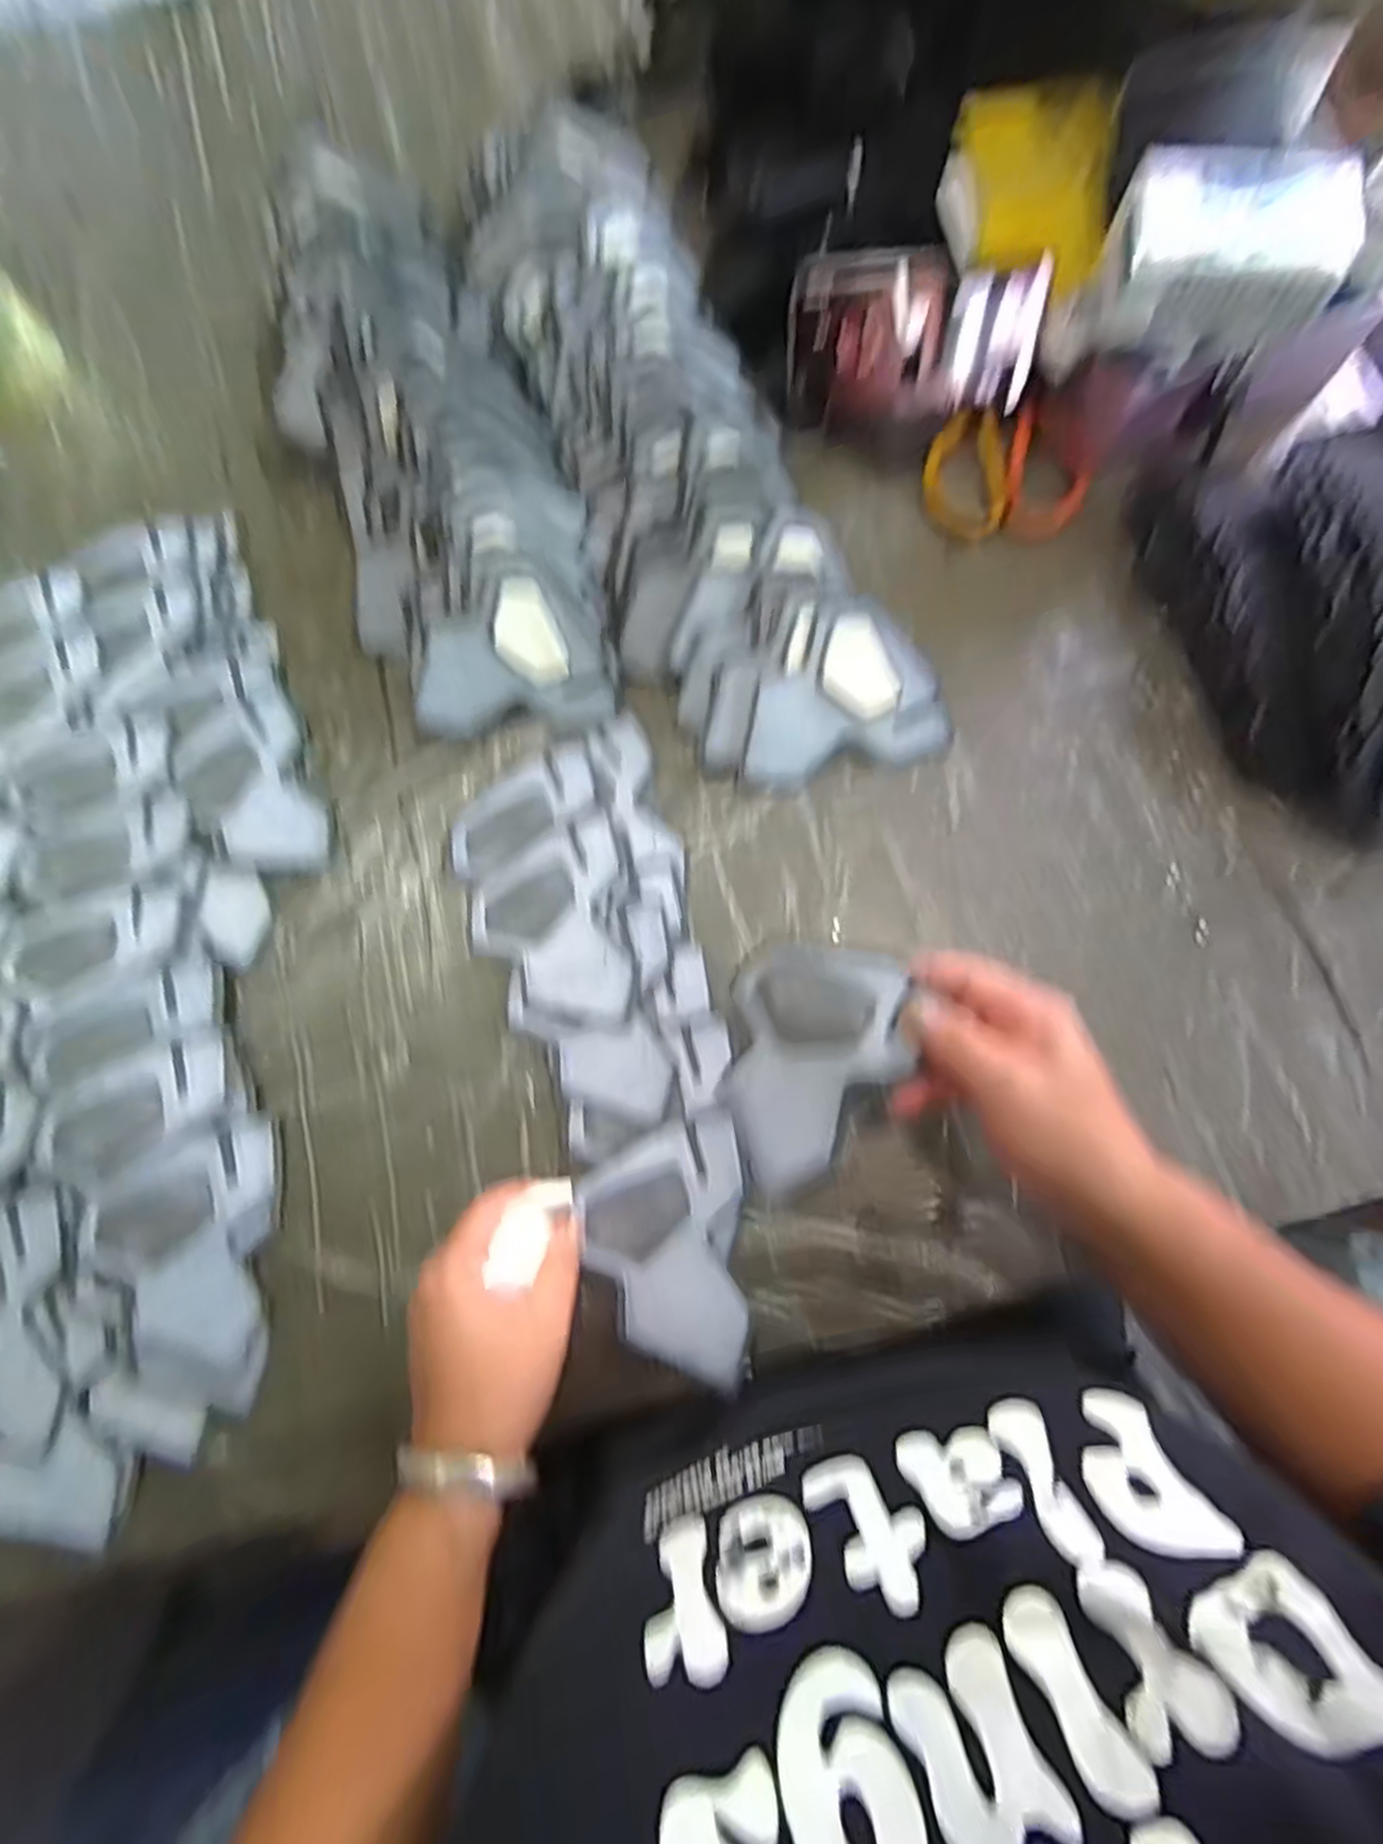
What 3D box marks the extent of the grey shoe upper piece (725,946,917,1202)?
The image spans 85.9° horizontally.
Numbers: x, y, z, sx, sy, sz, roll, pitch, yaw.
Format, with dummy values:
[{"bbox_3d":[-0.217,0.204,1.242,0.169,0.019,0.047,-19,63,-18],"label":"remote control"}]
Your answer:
[{"bbox_3d":[0.061,0.073,0.368,0.084,0.008,0.118,6,86,9],"label":"grey shoe upper piece"}]

